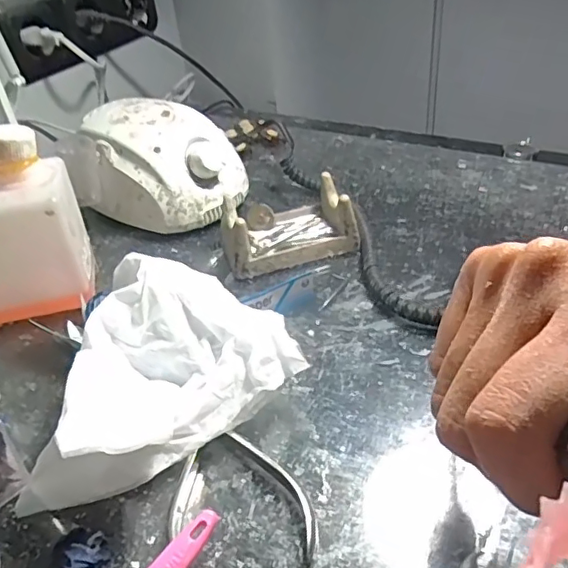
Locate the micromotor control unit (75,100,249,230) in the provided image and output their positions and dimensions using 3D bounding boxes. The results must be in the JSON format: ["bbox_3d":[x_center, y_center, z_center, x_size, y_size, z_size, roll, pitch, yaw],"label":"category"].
[{"bbox_3d":[-0.109,-0.102,0.487,0.140,0.083,0.093,11,40,21],"label":"micromotor control unit"}]

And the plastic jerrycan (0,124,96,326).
[{"bbox_3d":[-0.184,-0.037,0.379,0.089,0.122,0.065,-9,37,-4],"label":"plastic jerrycan"}]

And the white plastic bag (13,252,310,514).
[{"bbox_3d":[-0.080,0.047,0.307,0.153,0.059,0.124,-30,44,-29],"label":"white plastic bag"}]

